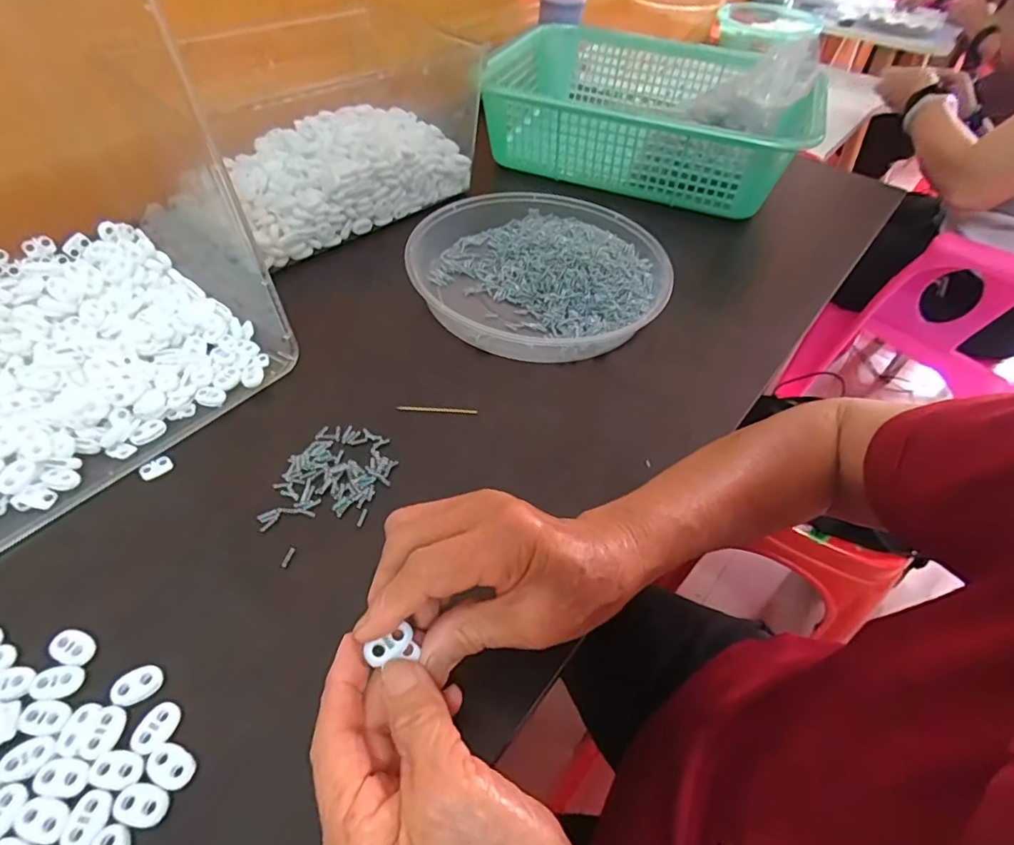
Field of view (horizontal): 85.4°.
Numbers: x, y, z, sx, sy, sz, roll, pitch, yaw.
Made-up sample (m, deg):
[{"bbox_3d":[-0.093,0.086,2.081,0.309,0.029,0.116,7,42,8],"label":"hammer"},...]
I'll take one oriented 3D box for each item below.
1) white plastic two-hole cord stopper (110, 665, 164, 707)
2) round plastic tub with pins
[{"bbox_3d":[-0.185,0.131,0.274,0.022,0.004,0.018,-17,52,-18],"label":"white plastic two-hole cord stopper"},{"bbox_3d":[0.028,-0.139,0.507,0.225,0.039,0.226,2,49,-2],"label":"round plastic tub with pins"}]

